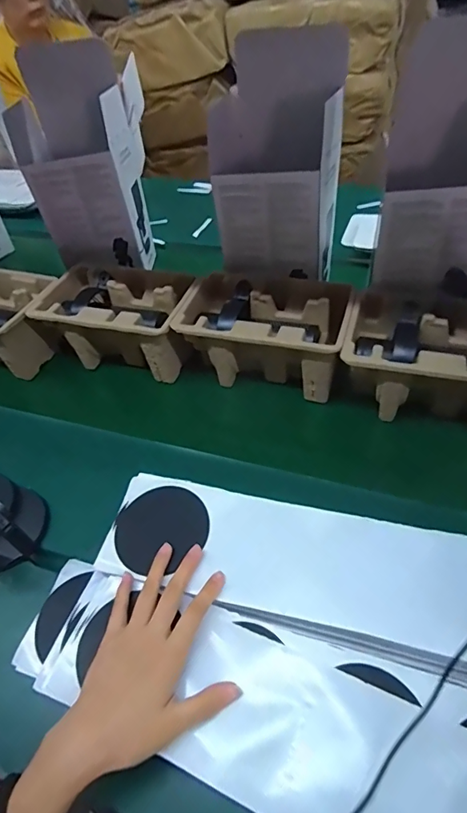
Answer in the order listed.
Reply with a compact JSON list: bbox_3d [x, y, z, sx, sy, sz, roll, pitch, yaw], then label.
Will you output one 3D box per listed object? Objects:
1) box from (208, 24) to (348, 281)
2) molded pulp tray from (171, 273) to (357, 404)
[{"bbox_3d":[0.057,-0.335,0.615,0.177,0.261,0.120,0,46,6],"label":"box"},{"bbox_3d":[0.045,-0.102,0.632,0.232,0.103,0.144,11,48,17],"label":"molded pulp tray"}]

